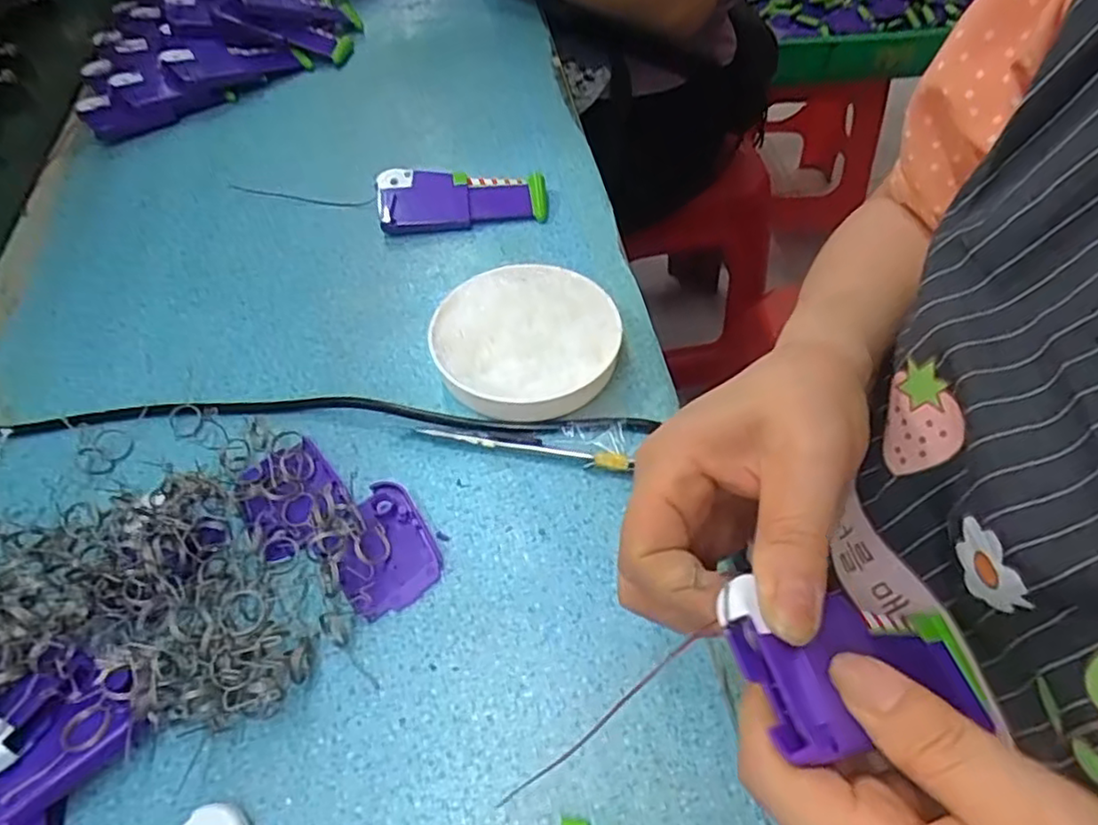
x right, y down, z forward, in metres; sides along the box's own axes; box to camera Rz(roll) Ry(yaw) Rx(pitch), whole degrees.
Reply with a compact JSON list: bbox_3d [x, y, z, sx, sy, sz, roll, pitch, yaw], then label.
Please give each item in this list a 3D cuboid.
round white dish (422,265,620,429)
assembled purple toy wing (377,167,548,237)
[{"bbox_3d":[-0.011,-0.042,0.389,0.108,0.027,0.099,-1,53,2],"label":"round white dish"},{"bbox_3d":[-0.063,-0.158,0.488,0.120,0.029,0.048,-11,53,-5],"label":"assembled purple toy wing"}]

